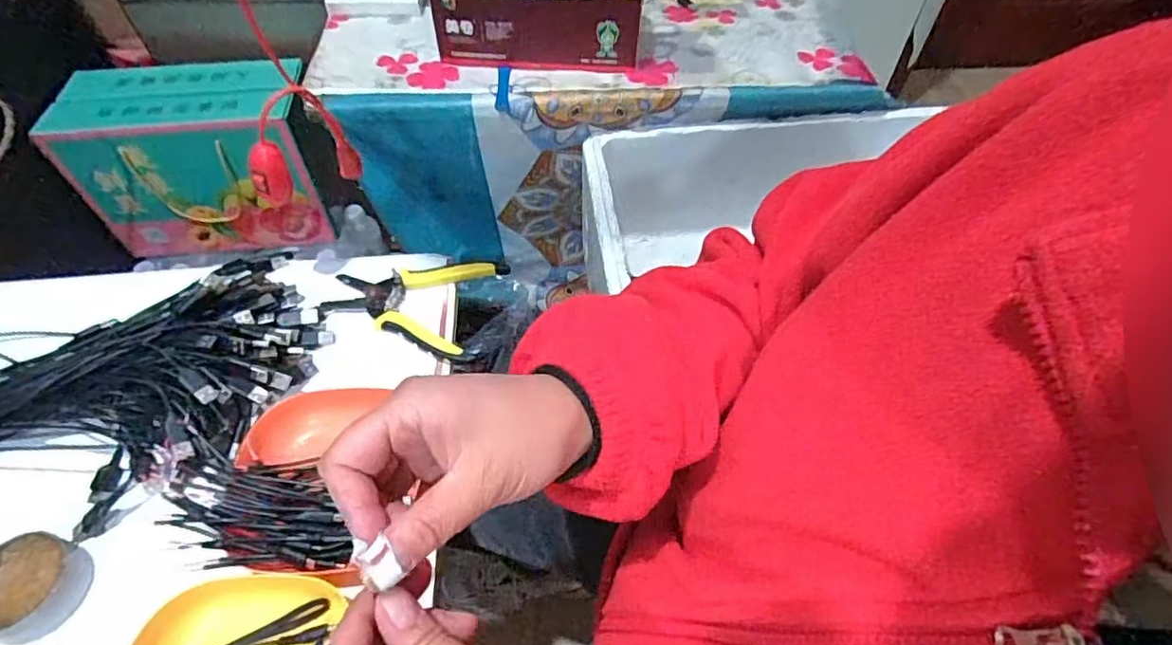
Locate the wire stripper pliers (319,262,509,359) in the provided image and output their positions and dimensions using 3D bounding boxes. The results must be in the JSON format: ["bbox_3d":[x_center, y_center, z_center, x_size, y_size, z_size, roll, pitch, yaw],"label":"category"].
[{"bbox_3d":[-0.163,-0.025,0.551,0.150,0.014,0.114,11,54,7],"label":"wire stripper pliers"}]

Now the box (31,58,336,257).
[{"bbox_3d":[-0.585,-0.252,0.923,0.322,0.235,0.150,-6,54,-6],"label":"box"}]

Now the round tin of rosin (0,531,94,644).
[{"bbox_3d":[-0.377,0.176,0.396,0.067,0.025,0.062,1,53,-1],"label":"round tin of rosin"}]

